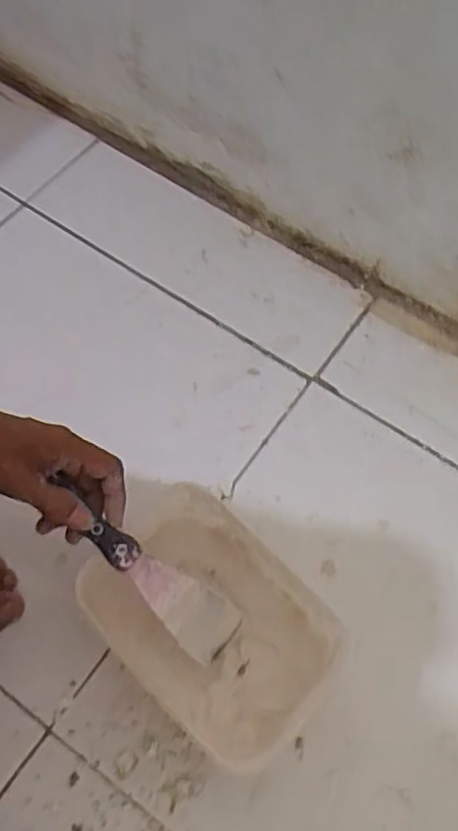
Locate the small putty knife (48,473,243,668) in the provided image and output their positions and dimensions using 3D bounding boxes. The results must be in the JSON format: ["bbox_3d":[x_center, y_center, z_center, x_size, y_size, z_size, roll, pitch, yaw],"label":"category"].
[{"bbox_3d":[-0.062,0.123,0.512,0.189,0.017,0.049,47,65,-18],"label":"small putty knife"}]

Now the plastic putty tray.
[{"bbox_3d":[-0.018,0.165,0.533,0.203,0.076,0.143,38,67,16],"label":"plastic putty tray"}]

